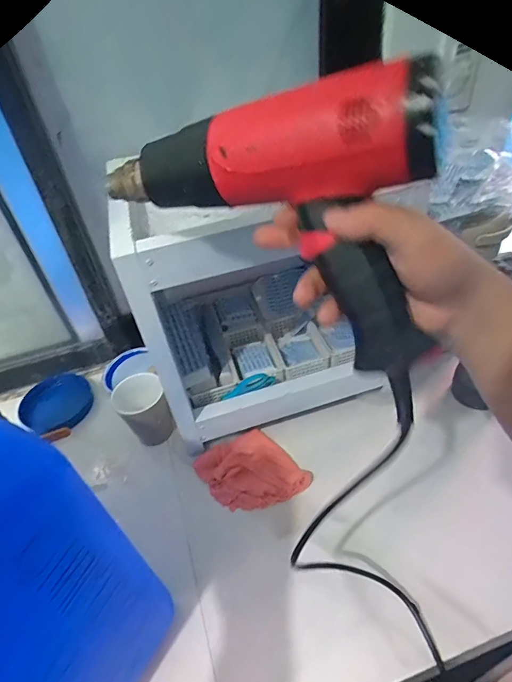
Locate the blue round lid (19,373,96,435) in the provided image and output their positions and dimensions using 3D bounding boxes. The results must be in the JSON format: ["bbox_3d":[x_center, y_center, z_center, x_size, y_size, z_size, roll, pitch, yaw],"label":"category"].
[{"bbox_3d":[-0.357,0.111,0.767,0.116,0.014,0.102,-18,63,-18],"label":"blue round lid"}]

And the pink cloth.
[{"bbox_3d":[-0.007,0.189,0.625,0.139,0.028,0.113,-21,45,-14],"label":"pink cloth"}]

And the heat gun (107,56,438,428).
[{"bbox_3d":[0.014,-0.097,0.310,0.259,0.173,0.066,26,53,30],"label":"heat gun"}]

